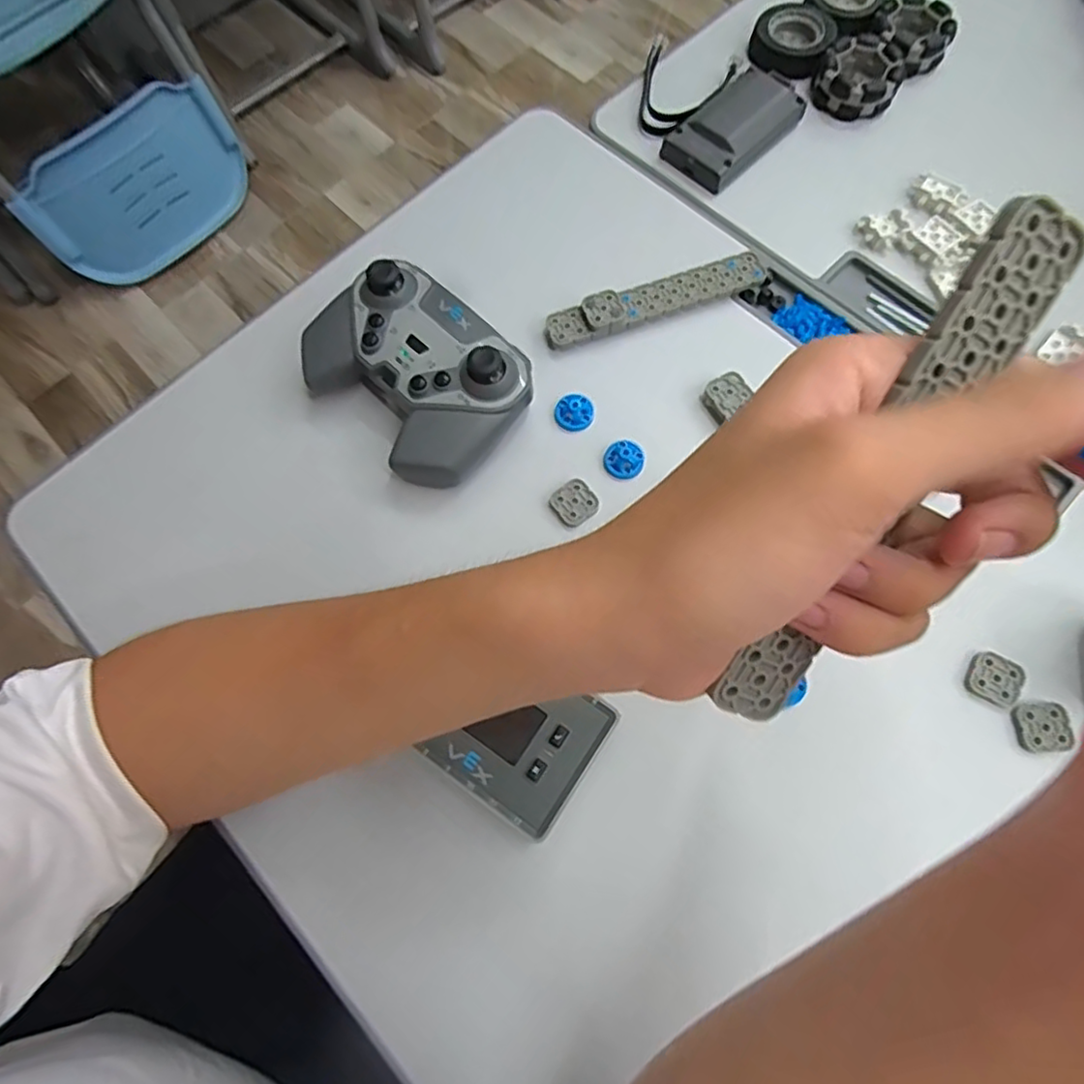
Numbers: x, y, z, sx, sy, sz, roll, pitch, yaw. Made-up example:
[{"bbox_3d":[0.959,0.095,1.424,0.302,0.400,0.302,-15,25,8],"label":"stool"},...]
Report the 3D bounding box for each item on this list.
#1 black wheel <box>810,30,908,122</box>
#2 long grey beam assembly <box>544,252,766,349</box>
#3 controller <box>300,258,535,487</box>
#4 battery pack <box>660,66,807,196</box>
[{"bbox_3d":[0.243,-0.356,0.485,0.059,0.024,0.065,34,75,12],"label":"black wheel"},{"bbox_3d":[0.076,-0.161,0.420,0.151,0.013,0.028,-18,72,-4],"label":"long grey beam assembly"},{"bbox_3d":[-0.079,-0.107,0.387,0.138,0.049,0.098,41,77,14],"label":"controller"},{"bbox_3d":[0.141,-0.303,0.463,0.056,0.021,0.096,42,77,14],"label":"battery pack"}]

